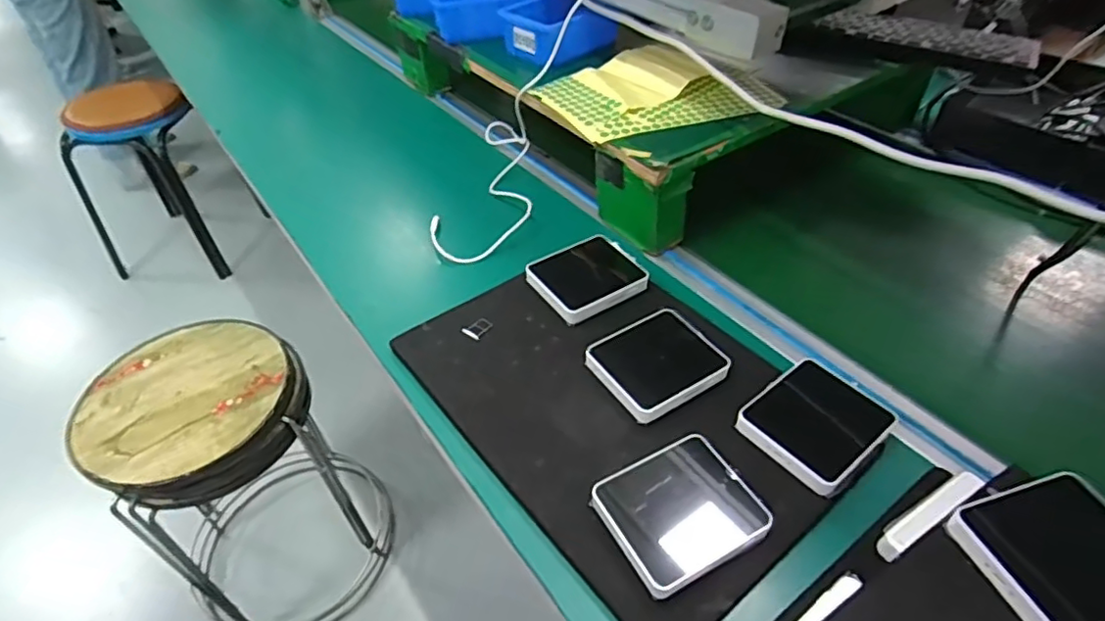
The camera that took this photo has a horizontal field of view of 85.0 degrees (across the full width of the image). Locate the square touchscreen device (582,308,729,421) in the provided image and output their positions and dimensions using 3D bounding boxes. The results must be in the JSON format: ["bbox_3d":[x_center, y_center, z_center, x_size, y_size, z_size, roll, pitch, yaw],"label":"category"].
[{"bbox_3d":[0.090,0.044,0.522,0.103,0.017,0.086,-26,49,-22],"label":"square touchscreen device"}]

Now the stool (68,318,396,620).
[{"bbox_3d":[-0.481,0.291,1.016,0.313,0.492,0.319,-32,52,-27],"label":"stool"}]

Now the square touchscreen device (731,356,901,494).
[{"bbox_3d":[0.209,0.086,0.478,0.108,0.017,0.088,-32,52,-27],"label":"square touchscreen device"}]

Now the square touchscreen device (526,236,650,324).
[{"bbox_3d":[0.034,-0.035,0.606,0.105,0.017,0.087,-26,49,-22],"label":"square touchscreen device"}]

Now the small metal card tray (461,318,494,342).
[{"bbox_3d":[-0.070,0.017,0.566,0.020,0.004,0.027,23,50,24],"label":"small metal card tray"}]

